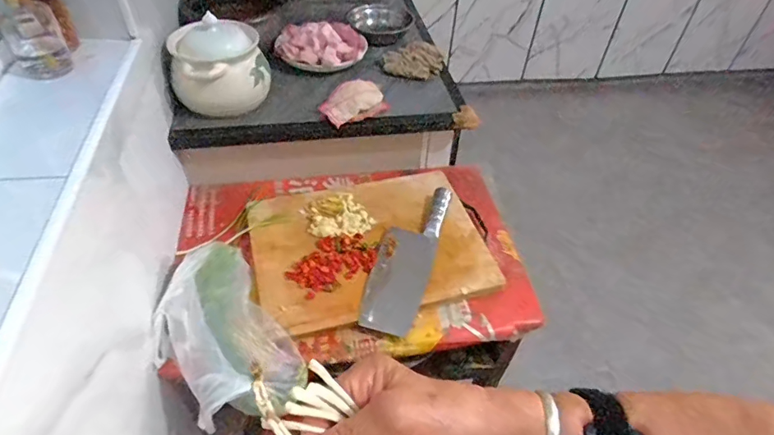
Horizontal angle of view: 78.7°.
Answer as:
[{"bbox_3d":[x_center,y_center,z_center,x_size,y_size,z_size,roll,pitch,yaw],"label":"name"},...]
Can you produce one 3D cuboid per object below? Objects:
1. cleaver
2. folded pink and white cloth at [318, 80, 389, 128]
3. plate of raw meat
[{"bbox_3d":[0.034,0.059,0.813,0.092,0.031,0.298,13,49,10],"label":"cleaver"},{"bbox_3d":[-0.060,-0.215,0.892,0.126,0.063,0.074,-11,49,-11],"label":"folded pink and white cloth"},{"bbox_3d":[-0.140,-0.376,1.006,0.189,0.045,0.158,-3,48,-4],"label":"plate of raw meat"}]

